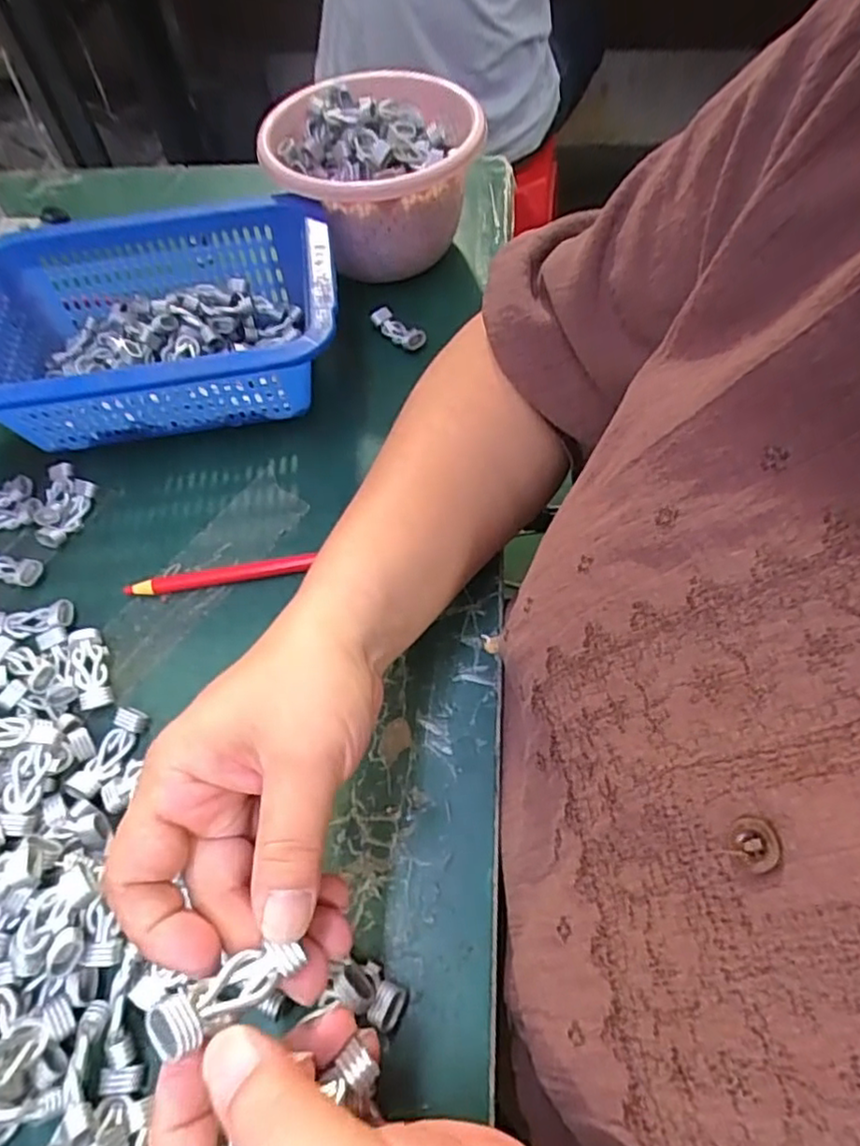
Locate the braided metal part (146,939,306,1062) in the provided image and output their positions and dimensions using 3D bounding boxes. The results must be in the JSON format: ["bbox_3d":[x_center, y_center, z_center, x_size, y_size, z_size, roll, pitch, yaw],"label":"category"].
[{"bbox_3d":[-0.057,0.118,0.183,0.042,0.010,0.014,-6,50,-45],"label":"braided metal part"}]

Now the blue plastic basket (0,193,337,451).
[{"bbox_3d":[-0.168,-0.142,0.403,0.222,0.083,0.152,-10,57,-2],"label":"blue plastic basket"}]

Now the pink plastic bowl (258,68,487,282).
[{"bbox_3d":[-0.036,-0.270,0.455,0.140,0.096,0.121,-3,57,3],"label":"pink plastic bowl"}]

